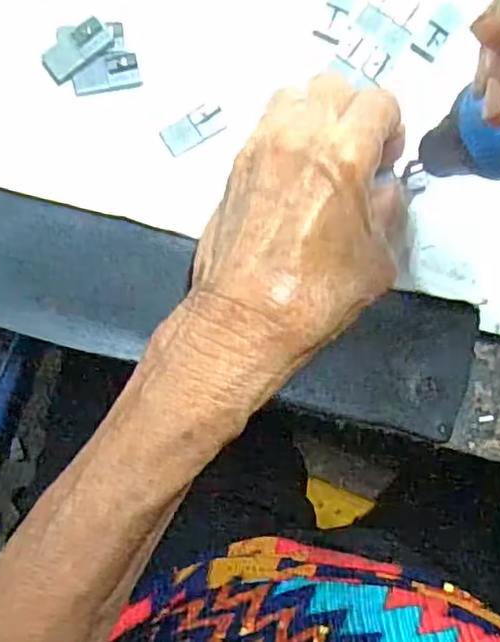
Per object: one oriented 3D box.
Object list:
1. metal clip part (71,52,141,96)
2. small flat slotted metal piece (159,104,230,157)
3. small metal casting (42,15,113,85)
[{"bbox_3d":[-0.058,-0.100,0.257,0.027,0.006,0.012,-11,87,-8],"label":"metal clip part"},{"bbox_3d":[-0.023,-0.078,0.259,0.026,0.004,0.013,-34,90,-8],"label":"small flat slotted metal piece"},{"bbox_3d":[-0.069,-0.107,0.252,0.028,0.005,0.014,-38,91,-8],"label":"small metal casting"}]

